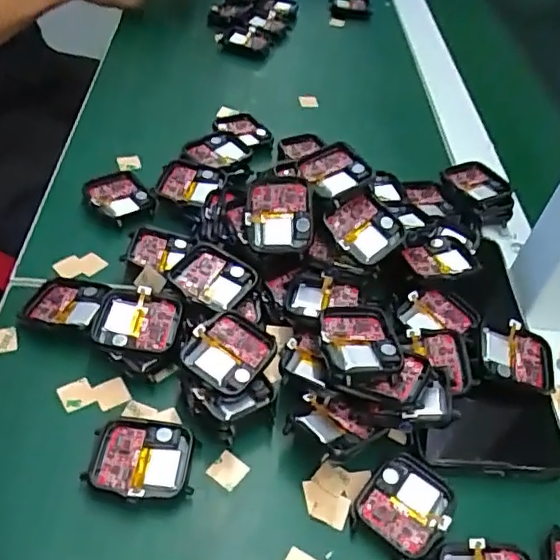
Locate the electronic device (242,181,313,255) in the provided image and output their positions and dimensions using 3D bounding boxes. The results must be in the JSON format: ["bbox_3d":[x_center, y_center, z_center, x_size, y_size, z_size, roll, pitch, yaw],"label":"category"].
[{"bbox_3d":[0.000,-0.035,0.334,0.037,0.040,0.008,0,3,3],"label":"electronic device"}]

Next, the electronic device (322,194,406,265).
[{"bbox_3d":[0.048,-0.030,0.339,0.039,0.008,0.036,43,71,7],"label":"electronic device"}]

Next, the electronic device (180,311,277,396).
[{"bbox_3d":[-0.024,0.035,0.295,0.037,0.005,0.041,33,52,12],"label":"electronic device"}]

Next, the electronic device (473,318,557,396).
[{"bbox_3d":[0.126,0.040,0.319,0.042,0.008,0.036,12,54,-4],"label":"electronic device"}]

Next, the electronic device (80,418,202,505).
[{"bbox_3d":[-0.063,0.083,0.271,0.046,0.010,0.037,8,46,-2],"label":"electronic device"}]

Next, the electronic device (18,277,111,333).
[{"bbox_3d":[-0.117,0.014,0.325,0.043,0.011,0.034,16,46,6],"label":"electronic device"}]

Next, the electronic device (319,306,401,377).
[{"bbox_3d":[0.039,0.029,0.290,0.038,0.009,0.041,0,47,-10],"label":"electronic device"}]

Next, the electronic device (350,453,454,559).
[{"bbox_3d":[0.056,0.102,0.271,0.037,0.006,0.046,34,50,21],"label":"electronic device"}]

